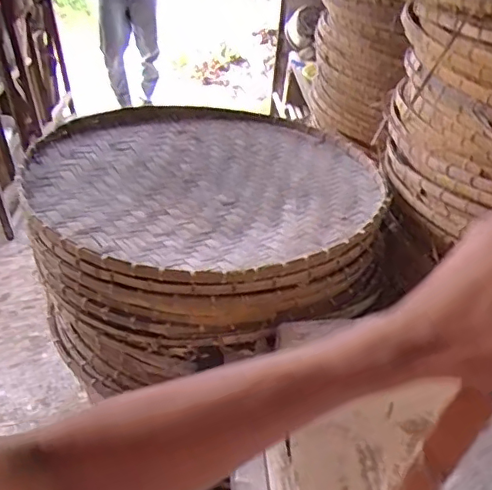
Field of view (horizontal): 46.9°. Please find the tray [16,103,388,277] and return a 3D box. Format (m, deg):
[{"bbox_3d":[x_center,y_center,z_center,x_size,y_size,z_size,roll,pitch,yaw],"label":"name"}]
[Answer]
[{"bbox_3d":[-0.070,-0.162,1.238,0.707,0.086,0.738,2,37,-2],"label":"tray"}]

